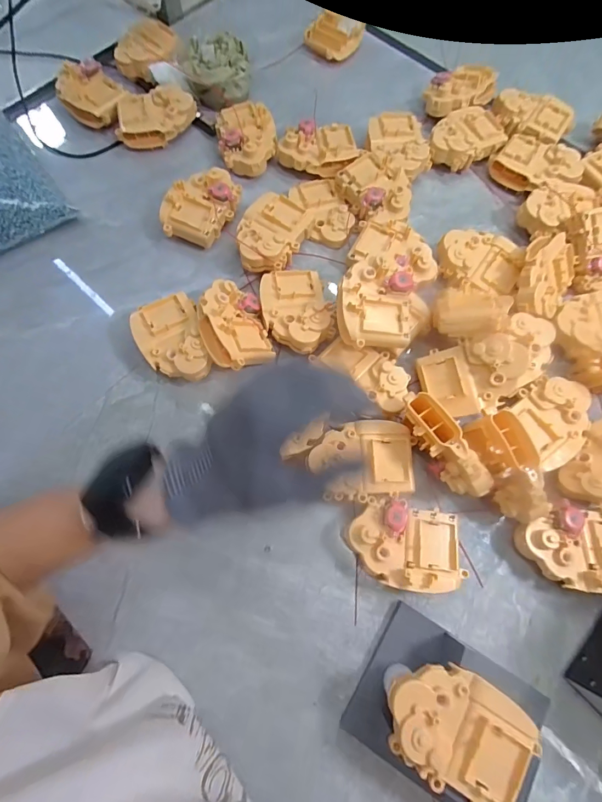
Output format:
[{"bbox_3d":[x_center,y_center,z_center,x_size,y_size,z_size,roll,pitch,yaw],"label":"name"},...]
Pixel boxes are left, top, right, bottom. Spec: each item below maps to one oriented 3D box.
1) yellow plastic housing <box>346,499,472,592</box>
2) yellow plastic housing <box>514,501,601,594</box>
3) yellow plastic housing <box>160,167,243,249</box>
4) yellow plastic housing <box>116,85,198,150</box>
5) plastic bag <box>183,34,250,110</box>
[{"bbox_3d":[0.092,0.128,0.341,0.100,0.039,0.074,2,72,0],"label":"yellow plastic housing"},{"bbox_3d":[0.247,0.131,0.341,0.107,0.040,0.072,12,72,3],"label":"yellow plastic housing"},{"bbox_3d":[-0.117,-0.229,0.452,0.068,0.039,0.101,27,73,8],"label":"yellow plastic housing"},{"bbox_3d":[-0.187,-0.369,0.495,0.099,0.037,0.067,-9,72,-4],"label":"yellow plastic housing"},{"bbox_3d":[-0.111,-0.439,0.508,0.087,0.050,0.087,-9,72,-4],"label":"plastic bag"}]

